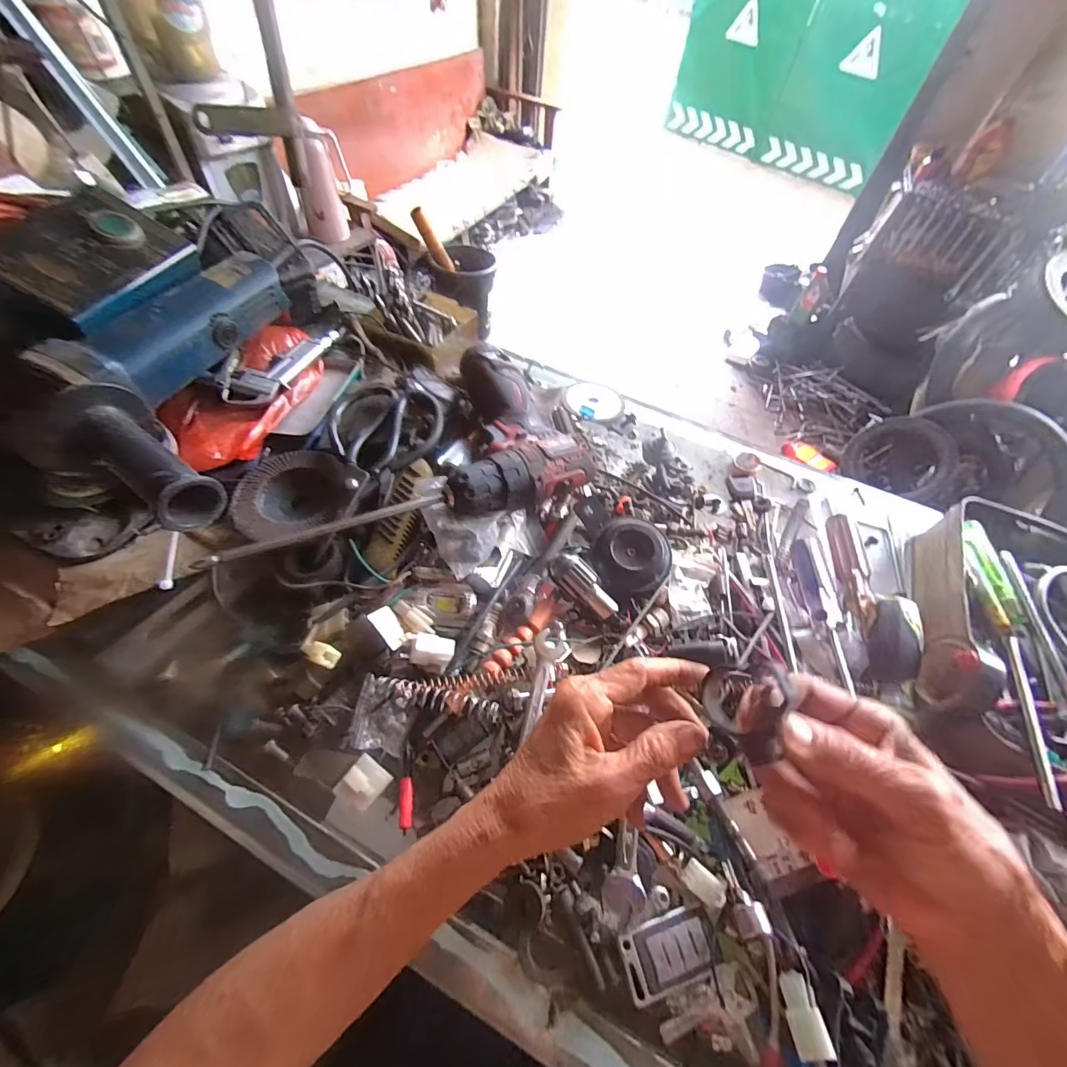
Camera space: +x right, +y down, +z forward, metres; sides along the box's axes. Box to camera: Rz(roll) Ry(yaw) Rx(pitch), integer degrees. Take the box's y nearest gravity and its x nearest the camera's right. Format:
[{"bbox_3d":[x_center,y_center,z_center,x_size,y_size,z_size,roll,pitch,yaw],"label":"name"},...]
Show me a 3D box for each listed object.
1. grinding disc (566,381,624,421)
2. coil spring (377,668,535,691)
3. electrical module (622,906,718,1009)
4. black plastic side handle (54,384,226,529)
[{"bbox_3d":[0.073,-0.160,0.537,0.068,0.007,0.066,3,55,-4],"label":"grinding disc"},{"bbox_3d":[-0.052,0.107,0.329,0.113,0.013,0.015,2,55,-19],"label":"coil spring"},{"bbox_3d":[0.078,0.242,0.261,0.055,0.015,0.030,-13,58,-14],"label":"electrical module"},{"bbox_3d":[-0.295,-0.052,0.335,0.149,0.055,0.064,37,60,19],"label":"black plastic side handle"}]

